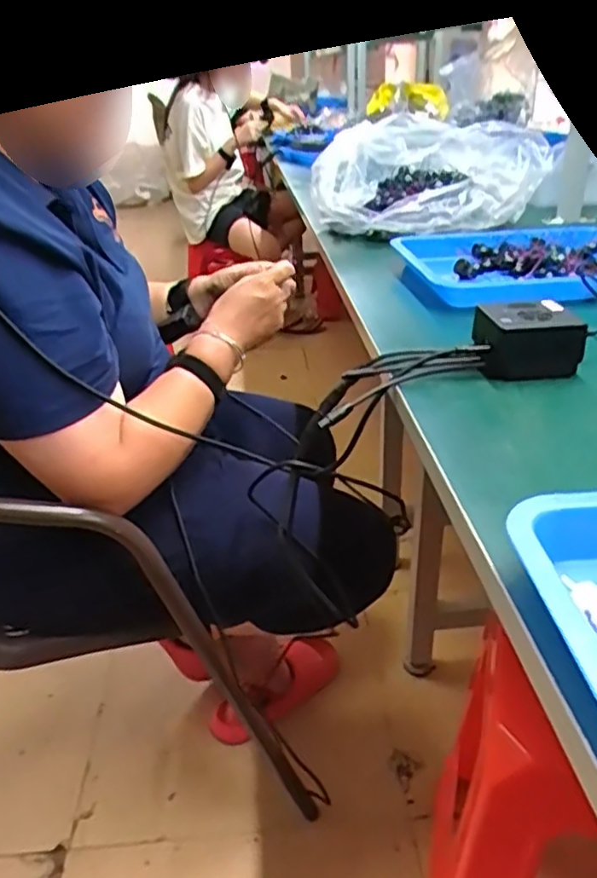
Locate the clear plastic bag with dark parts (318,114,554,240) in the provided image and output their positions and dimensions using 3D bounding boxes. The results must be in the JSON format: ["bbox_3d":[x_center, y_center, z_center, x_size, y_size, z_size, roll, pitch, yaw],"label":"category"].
[{"bbox_3d":[0.213,-0.444,1.130,0.369,0.156,0.226,0,29,4],"label":"clear plastic bag with dark parts"}]

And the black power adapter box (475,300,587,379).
[{"bbox_3d":[0.204,-0.090,0.604,0.087,0.051,0.062,-3,29,-1],"label":"black power adapter box"}]

